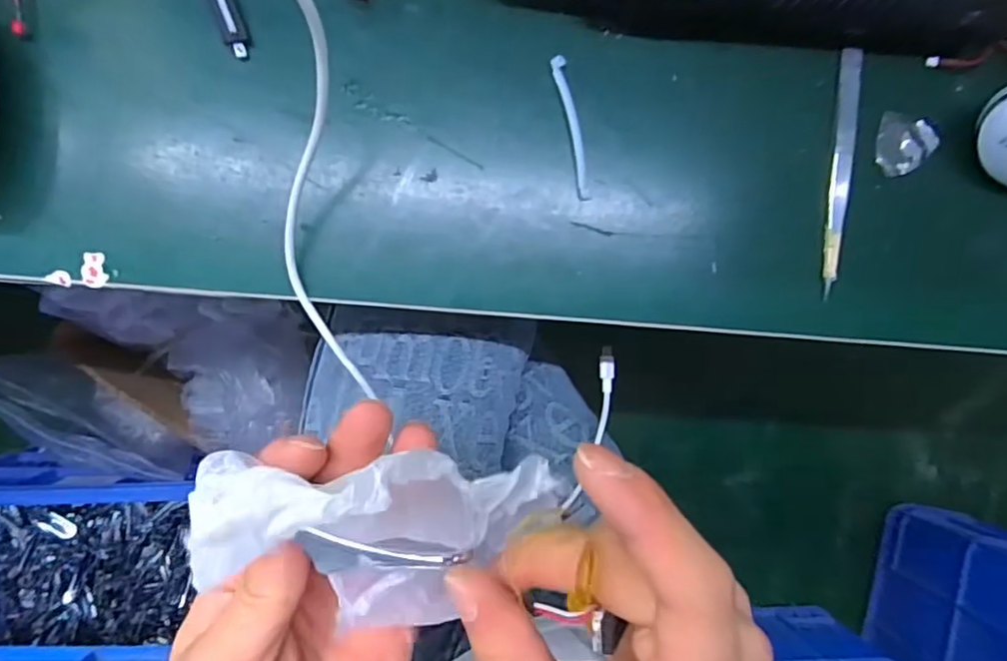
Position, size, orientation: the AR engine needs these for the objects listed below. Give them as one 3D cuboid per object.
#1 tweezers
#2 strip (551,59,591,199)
[{"bbox_3d":[0.167,-0.078,0.295,0.009,0.007,0.120,4,90,-6],"label":"tweezers"},{"bbox_3d":[0.033,-0.095,0.279,0.007,0.004,0.066,-13,92,-6],"label":"strip"}]

